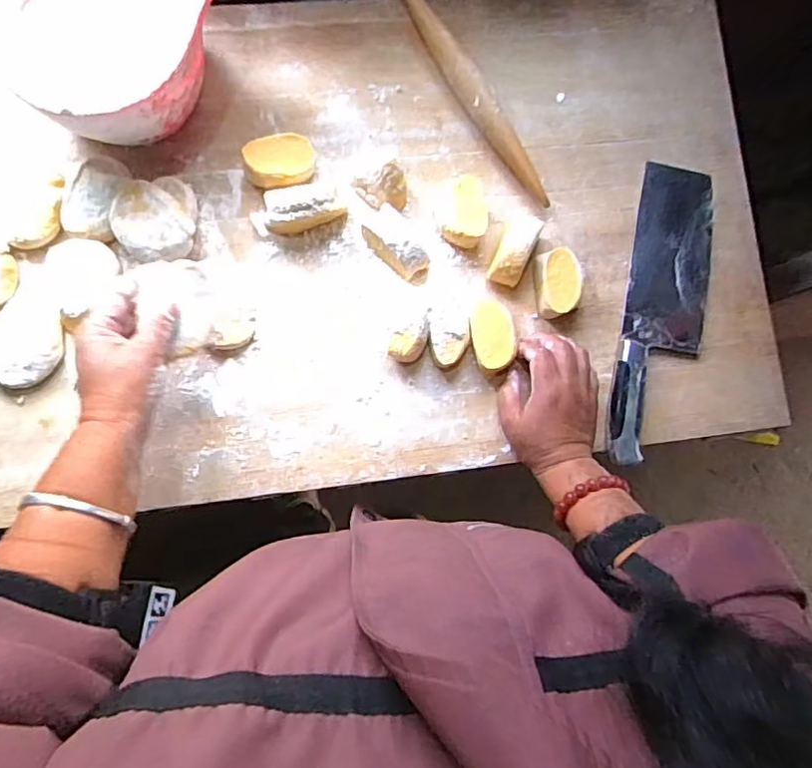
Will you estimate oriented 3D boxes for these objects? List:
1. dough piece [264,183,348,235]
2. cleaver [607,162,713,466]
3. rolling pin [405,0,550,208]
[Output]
[{"bbox_3d":[-0.086,-0.149,0.493,0.066,0.031,0.039,-6,85,-6],"label":"dough piece"},{"bbox_3d":[0.233,-0.065,0.520,0.074,0.017,0.272,11,83,-4],"label":"cleaver"},{"bbox_3d":[0.056,-0.265,0.519,0.026,0.031,0.242,-32,88,-8],"label":"rolling pin"}]

